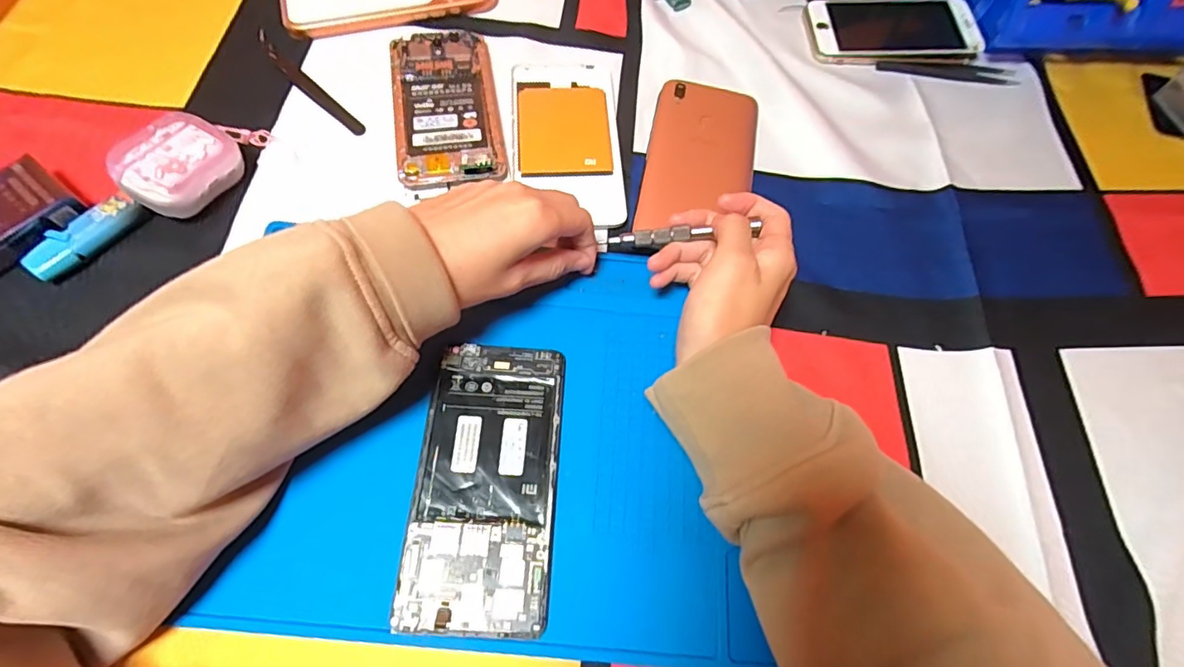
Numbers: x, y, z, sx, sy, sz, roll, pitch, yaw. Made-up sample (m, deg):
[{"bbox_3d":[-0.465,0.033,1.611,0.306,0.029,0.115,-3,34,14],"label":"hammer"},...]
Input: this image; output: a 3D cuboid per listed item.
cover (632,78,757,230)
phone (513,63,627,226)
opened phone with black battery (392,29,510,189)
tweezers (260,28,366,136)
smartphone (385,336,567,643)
[{"bbox_3d":[0.077,-0.124,0.384,0.075,0.008,0.136,11,66,2],"label":"cover"},{"bbox_3d":[-0.018,-0.141,0.390,0.076,0.004,0.148,-2,66,-4],"label":"phone"},{"bbox_3d":[-0.104,-0.162,0.389,0.069,0.014,0.138,-9,67,-7],"label":"opened phone with black battery"},{"bbox_3d":[-0.208,-0.182,0.396,0.120,0.008,0.012,41,70,14],"label":"tweezers"},{"bbox_3d":[-0.055,0.076,0.289,0.071,0.011,0.146,4,66,-1],"label":"smartphone"}]

